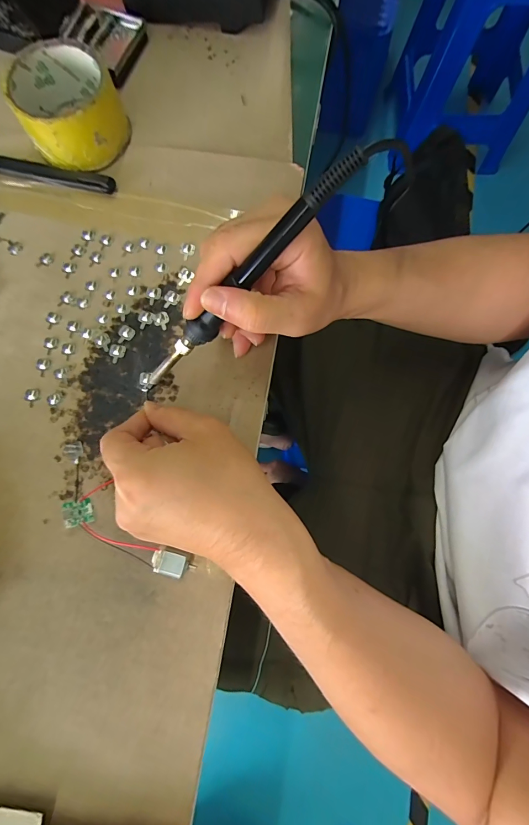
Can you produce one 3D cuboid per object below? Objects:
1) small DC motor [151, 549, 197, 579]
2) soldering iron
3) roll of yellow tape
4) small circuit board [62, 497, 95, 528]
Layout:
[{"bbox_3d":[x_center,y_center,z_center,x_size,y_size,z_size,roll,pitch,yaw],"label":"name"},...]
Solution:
[{"bbox_3d":[-0.065,0.108,0.253,0.030,0.015,0.015,19,80,4],"label":"small DC motor"},{"bbox_3d":[-0.010,-0.073,0.220,0.212,0.019,0.024,-38,78,30],"label":"soldering iron"},{"bbox_3d":[-0.167,-0.263,0.307,0.082,0.047,0.083,0,79,0],"label":"roll of yellow tape"},{"bbox_3d":[-0.135,0.072,0.257,0.019,0.006,0.018,-6,69,-41],"label":"small circuit board"}]

